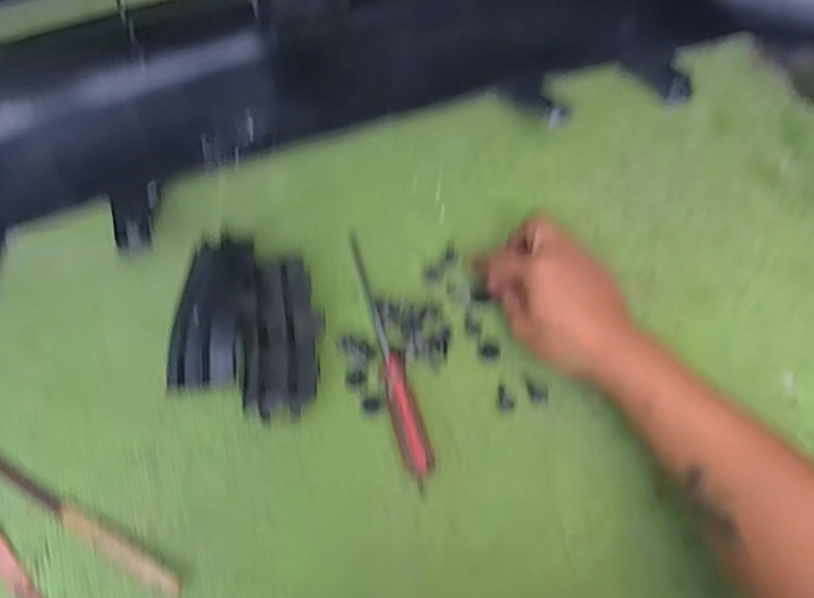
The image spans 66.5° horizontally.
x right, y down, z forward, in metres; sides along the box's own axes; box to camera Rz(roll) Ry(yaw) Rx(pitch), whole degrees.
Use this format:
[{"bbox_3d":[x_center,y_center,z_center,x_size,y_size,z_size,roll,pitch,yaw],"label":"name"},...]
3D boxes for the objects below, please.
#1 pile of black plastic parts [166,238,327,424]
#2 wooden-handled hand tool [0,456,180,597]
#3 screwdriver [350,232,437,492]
[{"bbox_3d":[-0.131,0.019,0.513,0.114,0.027,0.157,-3,59,-2],"label":"pile of black plastic parts"},{"bbox_3d":[-0.262,0.145,0.450,0.235,0.009,0.016,27,65,13],"label":"wooden-handled hand tool"},{"bbox_3d":[-0.020,0.038,0.516,0.024,0.022,0.225,-15,61,-9],"label":"screwdriver"}]

